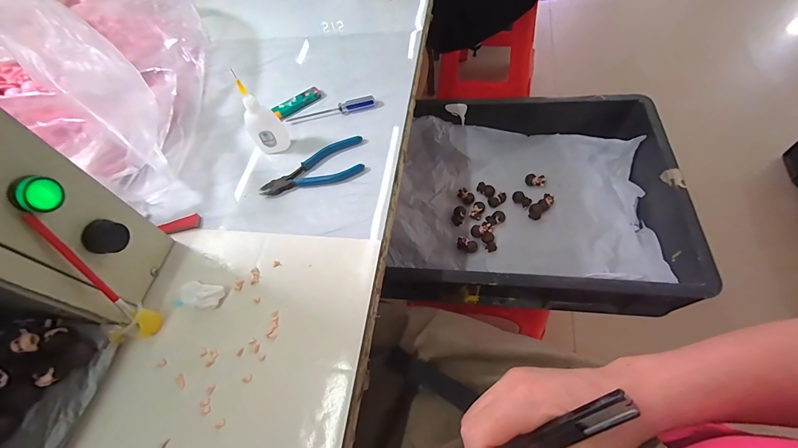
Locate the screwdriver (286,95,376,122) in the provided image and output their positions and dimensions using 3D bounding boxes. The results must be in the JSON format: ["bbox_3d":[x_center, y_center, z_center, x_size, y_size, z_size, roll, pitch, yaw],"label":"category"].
[{"bbox_3d":[-0.096,-0.162,0.494,0.125,0.013,0.020,-14,57,0],"label":"screwdriver"}]

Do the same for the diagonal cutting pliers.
[{"bbox_3d":[-0.105,-0.069,0.441,0.139,0.010,0.062,-26,58,-9],"label":"diagonal cutting pliers"}]

